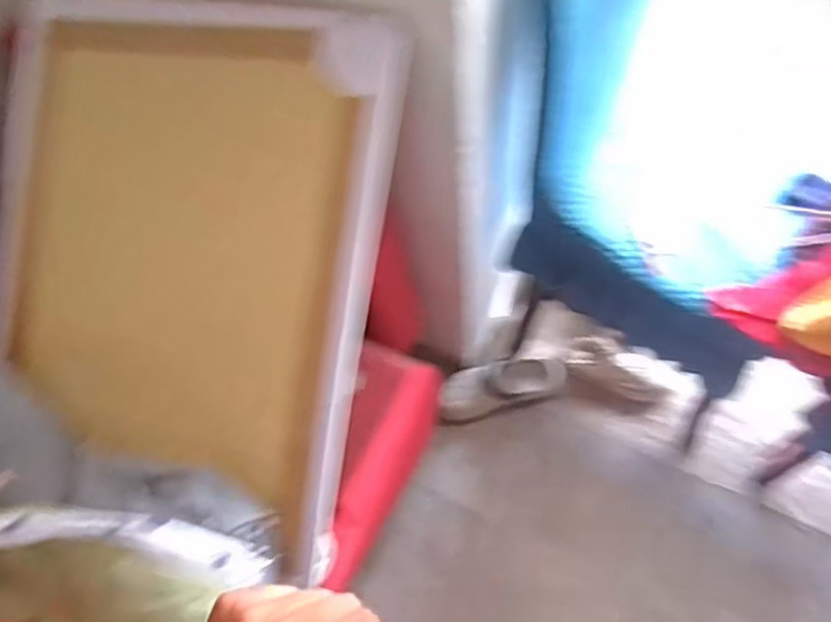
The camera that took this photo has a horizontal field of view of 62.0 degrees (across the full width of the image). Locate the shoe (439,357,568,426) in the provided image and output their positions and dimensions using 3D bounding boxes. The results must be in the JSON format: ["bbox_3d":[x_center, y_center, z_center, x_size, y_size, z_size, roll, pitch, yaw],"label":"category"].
[{"bbox_3d":[0.190,0.156,1.512,0.295,0.098,0.107,-17,57,-7],"label":"shoe"}]

